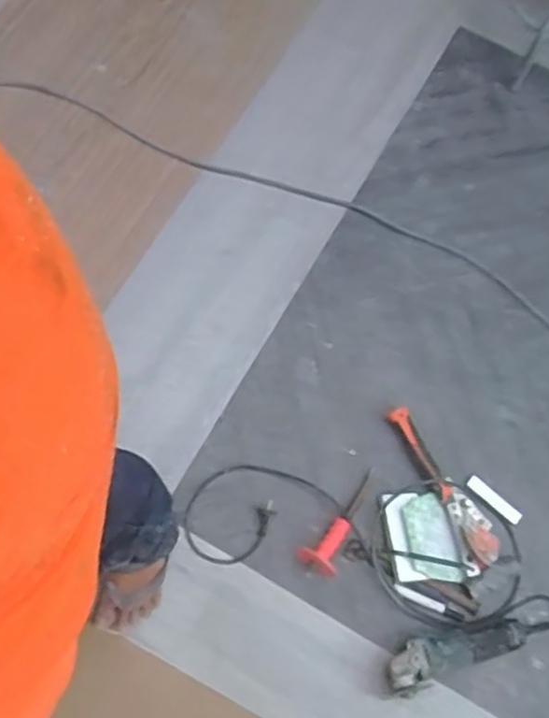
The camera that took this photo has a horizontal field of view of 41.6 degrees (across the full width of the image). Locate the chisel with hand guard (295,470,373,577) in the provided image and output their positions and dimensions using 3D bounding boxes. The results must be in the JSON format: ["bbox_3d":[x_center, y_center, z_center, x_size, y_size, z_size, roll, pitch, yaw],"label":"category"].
[{"bbox_3d":[0.118,0.288,1.296,0.071,0.060,0.212,31,74,6],"label":"chisel with hand guard"}]

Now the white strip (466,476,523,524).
[{"bbox_3d":[0.412,0.263,1.353,0.116,0.008,0.027,39,76,11],"label":"white strip"}]

